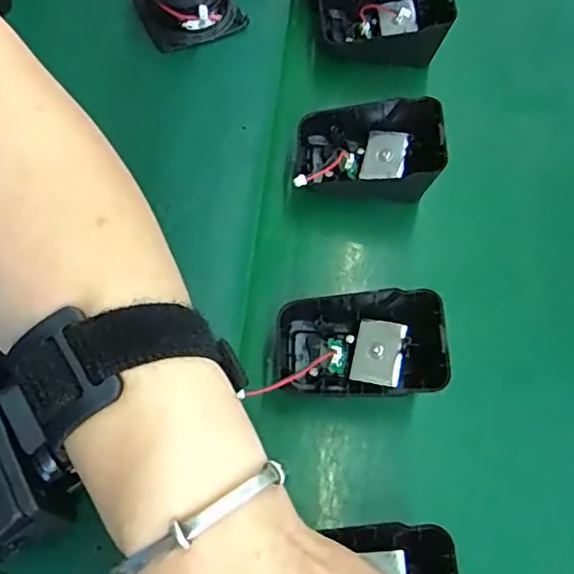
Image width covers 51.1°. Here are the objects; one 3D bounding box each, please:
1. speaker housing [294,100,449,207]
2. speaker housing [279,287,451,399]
[{"bbox_3d":[0.039,-0.066,0.296,0.069,0.033,0.052,7,68,-1],"label":"speaker housing"},{"bbox_3d":[0.030,0.024,0.256,0.068,0.031,0.042,4,70,0],"label":"speaker housing"}]

